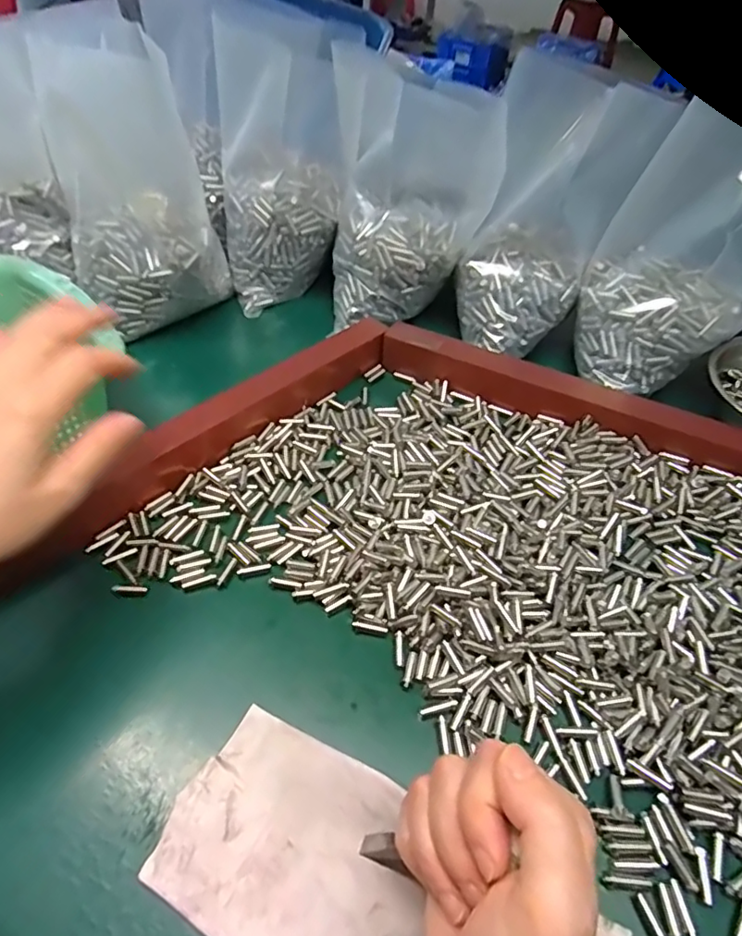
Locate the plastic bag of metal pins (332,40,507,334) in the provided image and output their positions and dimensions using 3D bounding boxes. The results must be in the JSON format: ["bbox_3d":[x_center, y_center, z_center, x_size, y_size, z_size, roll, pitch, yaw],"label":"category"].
[{"bbox_3d":[0.031,-0.231,0.487,0.123,0.183,0.088,-5,50,-7],"label":"plastic bag of metal pins"}]

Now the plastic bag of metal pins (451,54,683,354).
[{"bbox_3d":[0.144,-0.197,0.457,0.122,0.197,0.116,15,50,9],"label":"plastic bag of metal pins"}]

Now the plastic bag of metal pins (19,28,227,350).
[{"bbox_3d":[-0.202,-0.234,0.470,0.124,0.198,0.118,-20,54,-19],"label":"plastic bag of metal pins"}]

